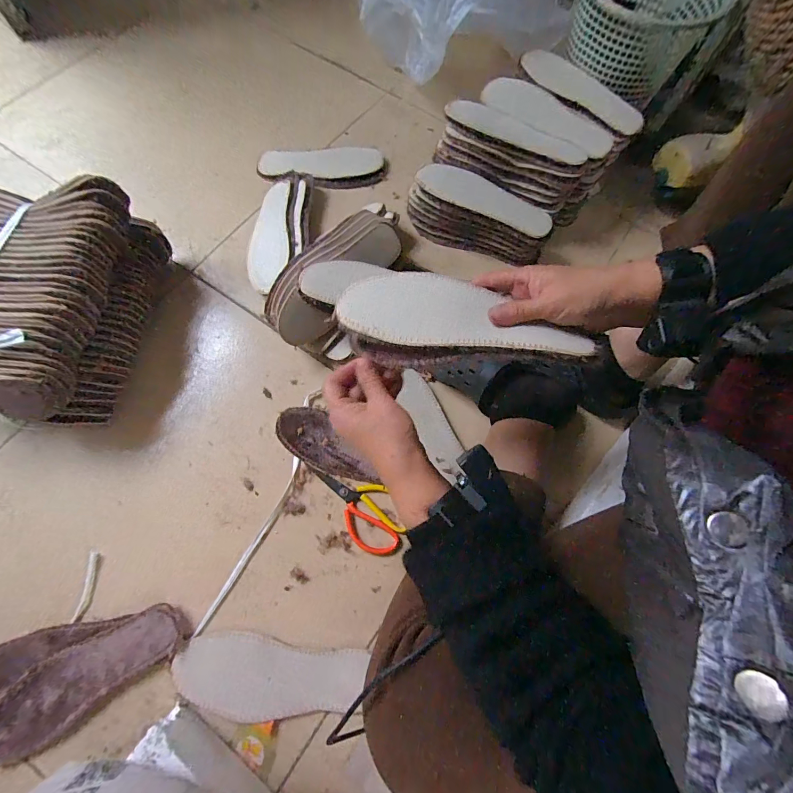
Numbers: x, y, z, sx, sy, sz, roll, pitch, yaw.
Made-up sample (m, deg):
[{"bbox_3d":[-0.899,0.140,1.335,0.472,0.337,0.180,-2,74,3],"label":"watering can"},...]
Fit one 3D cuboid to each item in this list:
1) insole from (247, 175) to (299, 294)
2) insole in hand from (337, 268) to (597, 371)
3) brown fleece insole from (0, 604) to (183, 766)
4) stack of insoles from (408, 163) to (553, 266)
[{"bbox_3d":[-0.223,-0.294,0.674,0.085,0.026,0.232,-7,74,12],"label":"insole"},{"bbox_3d":[0.061,-0.069,0.356,0.231,0.026,0.092,10,73,9],"label":"insole in hand"},{"bbox_3d":[-0.389,0.352,0.463,0.238,0.015,0.083,-30,75,-12],"label":"brown fleece insole"},{"bbox_3d":[0.148,-0.328,0.673,0.250,0.090,0.095,25,72,4],"label":"stack of insoles"}]

